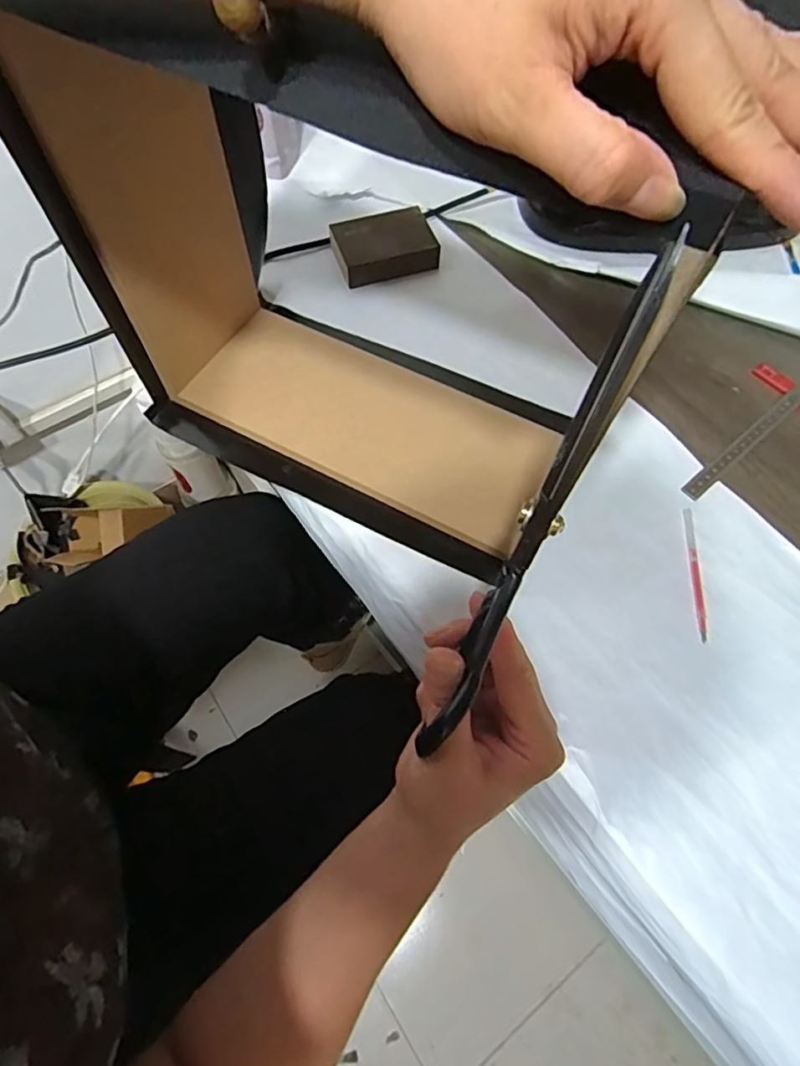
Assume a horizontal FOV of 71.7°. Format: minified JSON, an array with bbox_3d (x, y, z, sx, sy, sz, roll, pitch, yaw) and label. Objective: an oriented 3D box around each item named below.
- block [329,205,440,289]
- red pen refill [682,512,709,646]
[{"bbox_3d":[-0.016,-0.295,0.565,0.101,0.026,0.072,-17,64,-8],"label":"block"},{"bbox_3d":[0.223,0.028,0.417,0.007,0.004,0.107,6,63,3],"label":"red pen refill"}]

